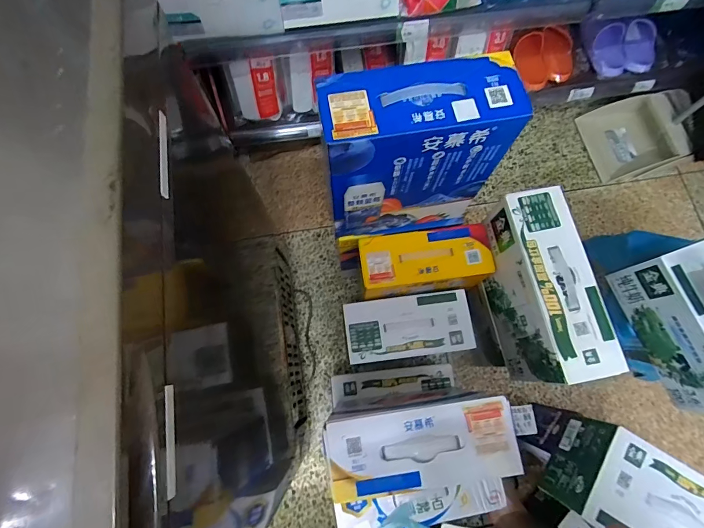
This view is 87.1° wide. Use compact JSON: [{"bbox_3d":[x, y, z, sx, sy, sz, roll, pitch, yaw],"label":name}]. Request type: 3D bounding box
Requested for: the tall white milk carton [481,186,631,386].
[{"bbox_3d":[0.347,0.047,0.705,0.109,0.199,0.323,-11,75,-3],"label":"tall white milk carton"}]

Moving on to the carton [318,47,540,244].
[{"bbox_3d":[0.092,-0.169,0.614,0.262,0.308,0.118,-9,75,-3],"label":"carton"}]

